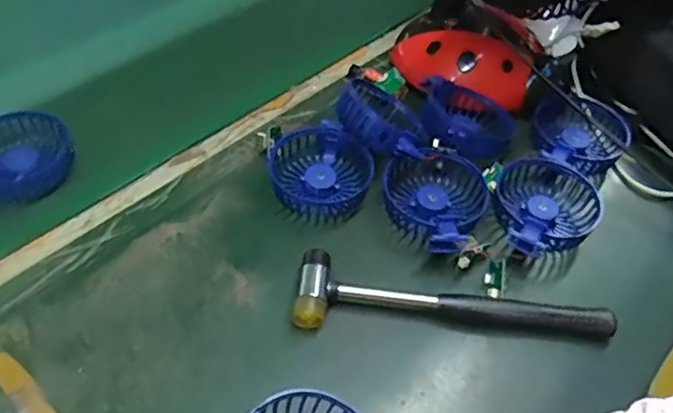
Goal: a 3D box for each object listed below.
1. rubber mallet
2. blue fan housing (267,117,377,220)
[{"bbox_3d":[0.090,0.075,0.454,0.237,0.022,0.058,6,48,0],"label":"rubber mallet"},{"bbox_3d":[-0.015,-0.036,0.533,0.088,0.030,0.085,3,48,-3],"label":"blue fan housing"}]

